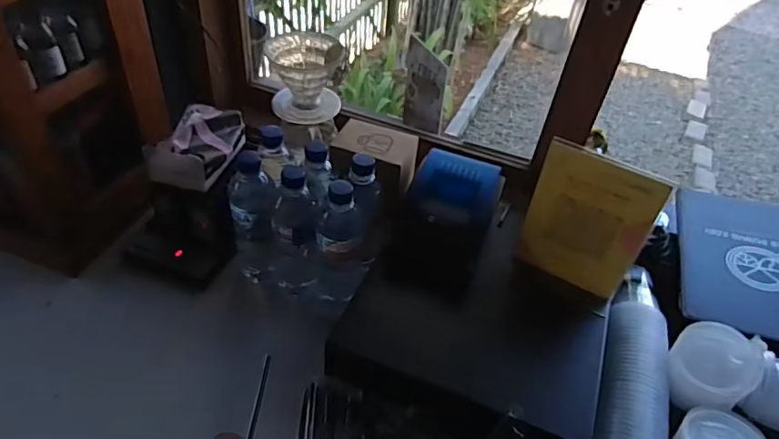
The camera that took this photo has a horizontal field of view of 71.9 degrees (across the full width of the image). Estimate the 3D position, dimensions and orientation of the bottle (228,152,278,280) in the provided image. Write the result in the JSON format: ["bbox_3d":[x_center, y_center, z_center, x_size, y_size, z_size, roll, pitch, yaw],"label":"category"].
[{"bbox_3d":[-0.194,0.010,0.773,0.058,0.206,0.074,-10,46,-17],"label":"bottle"}]

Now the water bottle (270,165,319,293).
[{"bbox_3d":[-0.133,0.031,0.755,0.064,0.227,0.060,-3,45,-10],"label":"water bottle"}]

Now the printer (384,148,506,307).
[{"bbox_3d":[0.079,0.007,0.774,0.122,0.133,0.154,18,45,11],"label":"printer"}]

